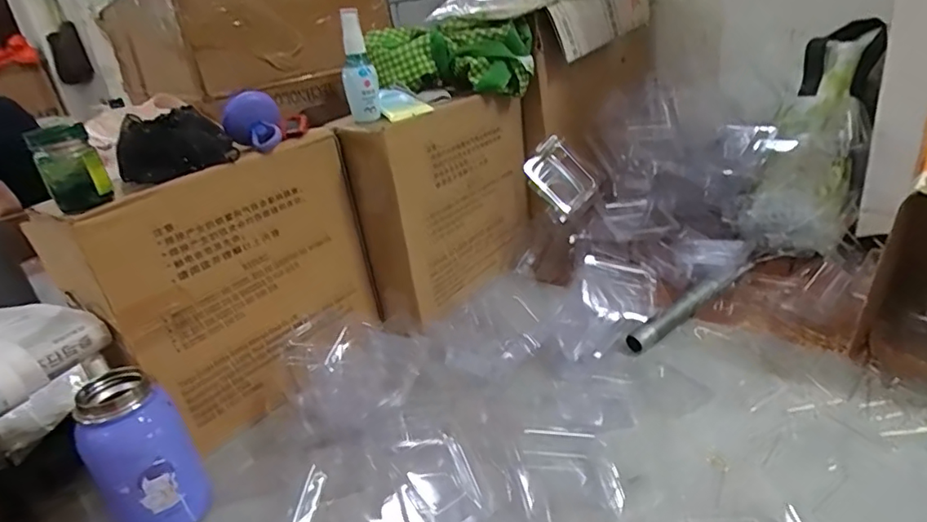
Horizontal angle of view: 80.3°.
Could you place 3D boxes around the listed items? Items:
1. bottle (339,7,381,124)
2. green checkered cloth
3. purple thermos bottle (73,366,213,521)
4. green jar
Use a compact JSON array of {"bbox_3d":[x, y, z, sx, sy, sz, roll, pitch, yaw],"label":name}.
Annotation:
[{"bbox_3d":[-0.123,-0.226,0.642,0.037,0.122,0.047,-10,24,-6],"label":"bottle"},{"bbox_3d":[-0.020,-0.267,0.734,0.210,0.090,0.073,2,26,20],"label":"green checkered cloth"},{"bbox_3d":[-0.272,0.169,0.470,0.072,0.143,0.064,-25,29,-33],"label":"purple thermos bottle"},{"bbox_3d":[-0.319,-0.076,0.448,0.041,0.065,0.035,-25,29,-33],"label":"green jar"}]

